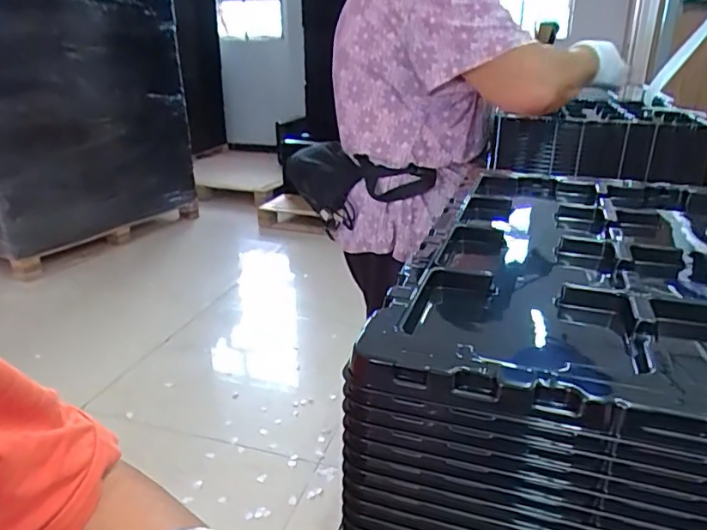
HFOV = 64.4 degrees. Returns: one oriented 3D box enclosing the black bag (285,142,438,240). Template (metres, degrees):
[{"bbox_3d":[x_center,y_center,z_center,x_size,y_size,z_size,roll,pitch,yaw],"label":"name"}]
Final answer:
[{"bbox_3d":[-0.007,-0.138,1.029,0.302,0.135,0.052,13,26,31],"label":"black bag"}]

